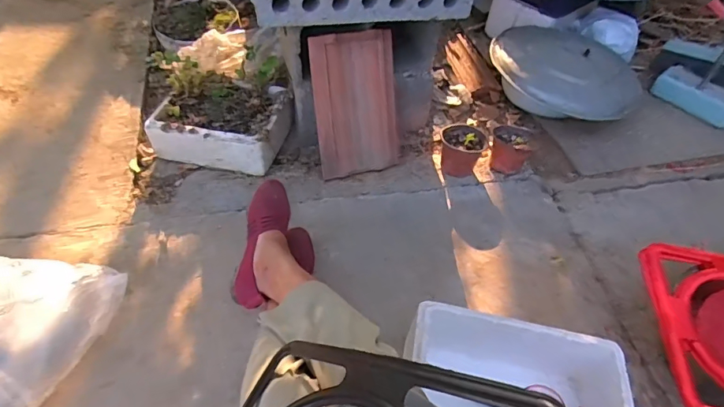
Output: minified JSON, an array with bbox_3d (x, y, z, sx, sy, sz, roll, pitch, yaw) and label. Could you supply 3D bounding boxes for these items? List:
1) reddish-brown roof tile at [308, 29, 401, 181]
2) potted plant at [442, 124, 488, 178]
[{"bbox_3d":[-0.012,-0.236,1.105,0.201,0.326,0.020,-11,18,-13],"label":"reddish-brown roof tile"},{"bbox_3d":[0.265,-0.148,1.221,0.116,0.083,0.126,2,52,-4],"label":"potted plant"}]

